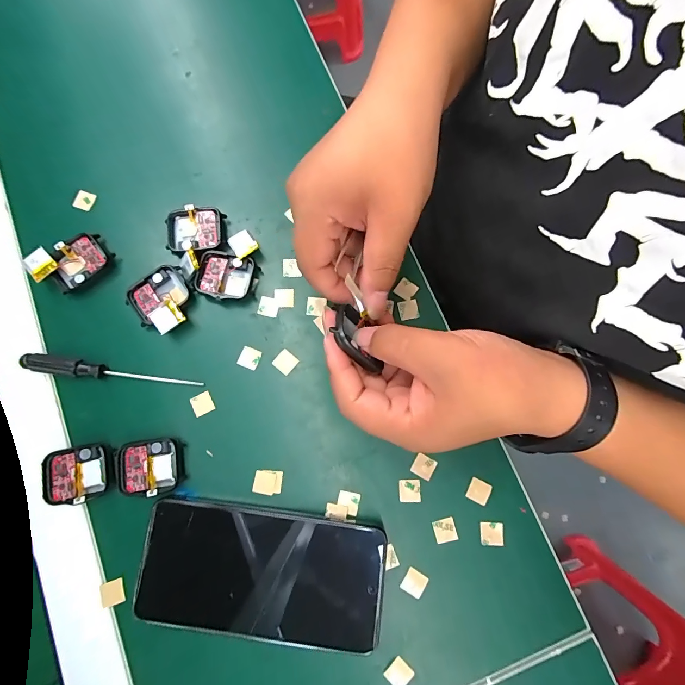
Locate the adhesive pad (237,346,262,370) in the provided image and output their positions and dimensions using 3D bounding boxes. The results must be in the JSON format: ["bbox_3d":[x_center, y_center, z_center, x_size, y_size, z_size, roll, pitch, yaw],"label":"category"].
[{"bbox_3d":[-0.072,0.012,0.276,0.015,0.004,0.015,22,80,3],"label":"adhesive pad"}]

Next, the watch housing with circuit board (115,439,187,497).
[{"bbox_3d":[-0.138,0.089,0.257,0.047,0.009,0.037,-8,80,-2],"label":"watch housing with circuit board"}]

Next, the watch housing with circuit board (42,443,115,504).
[{"bbox_3d":[-0.188,0.093,0.255,0.047,0.007,0.037,-11,80,-3],"label":"watch housing with circuit board"}]

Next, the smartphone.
[{"bbox_3d":[-0.054,0.155,0.243,0.159,0.017,0.078,6,79,0],"label":"smartphone"}]

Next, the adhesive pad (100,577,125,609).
[{"bbox_3d":[-0.159,0.173,0.248,0.017,0.004,0.015,-19,80,-4],"label":"adhesive pad"}]

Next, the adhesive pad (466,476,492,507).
[{"bbox_3d":[0.099,0.108,0.259,0.015,0.004,0.016,27,80,4],"label":"adhesive pad"}]

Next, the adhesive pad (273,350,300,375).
[{"bbox_3d":[-0.044,0.015,0.276,0.016,0.004,0.016,40,81,6],"label":"adhesive pad"}]

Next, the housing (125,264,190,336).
[{"bbox_3d":[-0.140,-0.032,0.277,0.043,0.014,0.051,-31,81,-6],"label":"housing"}]

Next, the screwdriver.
[{"bbox_3d":[-0.173,0.023,0.269,0.131,0.009,0.013,8,79,1],"label":"screwdriver"}]

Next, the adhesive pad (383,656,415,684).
[{"bbox_3d":[0.038,0.221,0.239,0.016,0.004,0.015,-43,83,-8],"label":"adhesive pad"}]

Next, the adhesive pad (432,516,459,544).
[{"bbox_3d":[0.073,0.134,0.255,0.016,0.004,0.015,-11,80,-3],"label":"adhesive pad"}]

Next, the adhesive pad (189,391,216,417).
[{"bbox_3d":[-0.106,0.046,0.271,0.015,0.004,0.015,-26,81,-5],"label":"adhesive pad"}]

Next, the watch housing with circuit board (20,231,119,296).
[{"bbox_3d":[-0.213,-0.063,0.281,0.054,0.015,0.038,-36,82,-7],"label":"watch housing with circuit board"}]

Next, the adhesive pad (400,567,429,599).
[{"bbox_3d":[0.050,0.167,0.248,0.016,0.004,0.015,31,80,5],"label":"adhesive pad"}]

